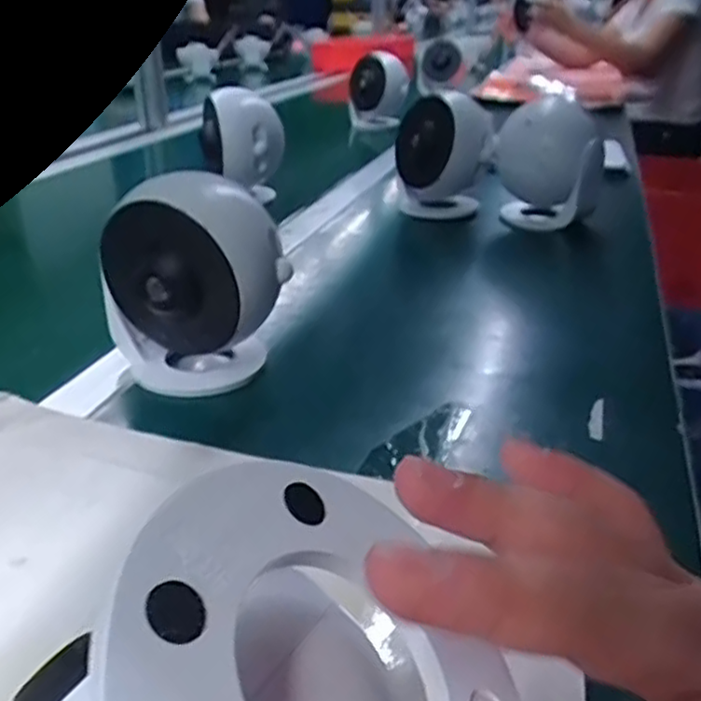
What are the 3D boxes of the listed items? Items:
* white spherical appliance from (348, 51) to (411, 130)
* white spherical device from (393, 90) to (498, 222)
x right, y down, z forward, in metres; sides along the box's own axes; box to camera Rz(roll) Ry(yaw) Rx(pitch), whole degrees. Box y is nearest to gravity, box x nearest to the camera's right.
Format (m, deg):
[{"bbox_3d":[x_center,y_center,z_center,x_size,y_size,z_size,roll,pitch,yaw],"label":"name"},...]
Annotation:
[{"bbox_3d":[0.050,-0.483,1.276,0.104,0.113,0.104,2,25,-2],"label":"white spherical appliance"},{"bbox_3d":[0.103,-0.215,0.781,0.102,0.131,0.083,4,25,2],"label":"white spherical device"}]

